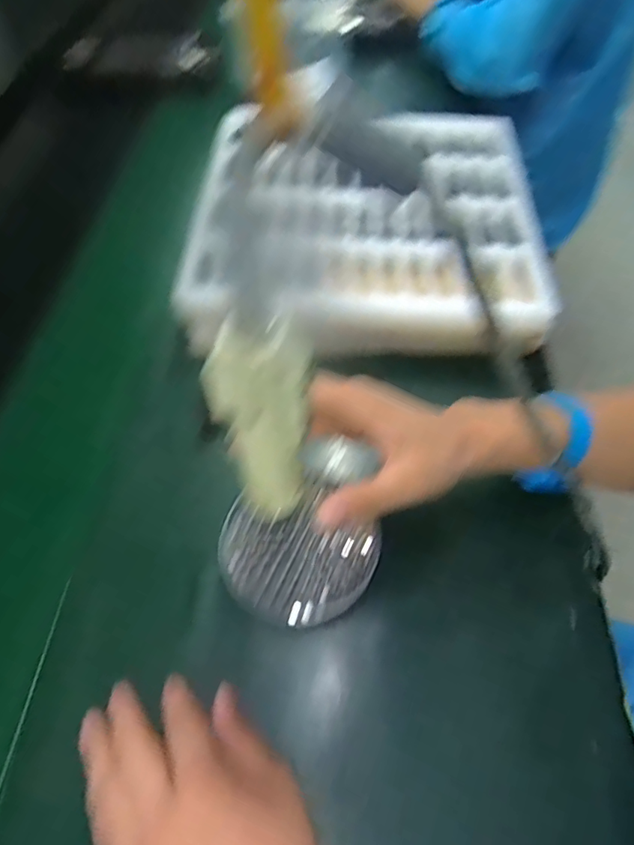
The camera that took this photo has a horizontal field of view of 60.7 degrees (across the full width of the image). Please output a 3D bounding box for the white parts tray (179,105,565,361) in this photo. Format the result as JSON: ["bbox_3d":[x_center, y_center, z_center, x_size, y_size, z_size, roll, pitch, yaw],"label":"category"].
[{"bbox_3d":[0.079,-0.215,0.593,0.311,0.076,0.317,7,55,4],"label":"white parts tray"}]

